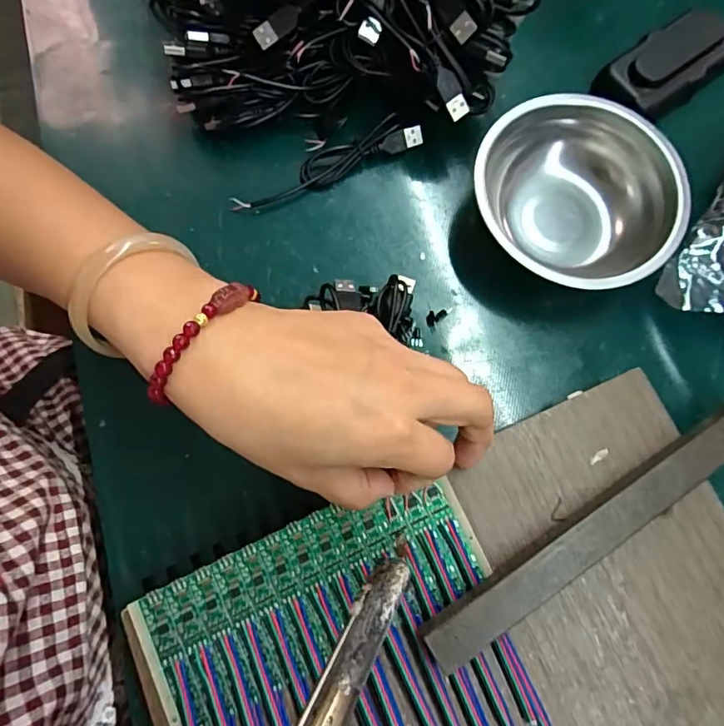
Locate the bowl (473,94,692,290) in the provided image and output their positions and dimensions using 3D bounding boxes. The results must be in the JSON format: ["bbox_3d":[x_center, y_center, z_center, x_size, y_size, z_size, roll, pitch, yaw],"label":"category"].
[{"bbox_3d":[0.133,-0.102,0.318,0.116,0.043,0.124,0,76,-2],"label":"bowl"}]

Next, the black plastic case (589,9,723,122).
[{"bbox_3d":[0.216,-0.210,0.354,0.106,0.027,0.050,-35,80,-10],"label":"black plastic case"}]

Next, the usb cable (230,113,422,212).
[{"bbox_3d":[-0.023,-0.133,0.332,0.134,0.018,0.020,-26,78,-8],"label":"usb cable"}]

